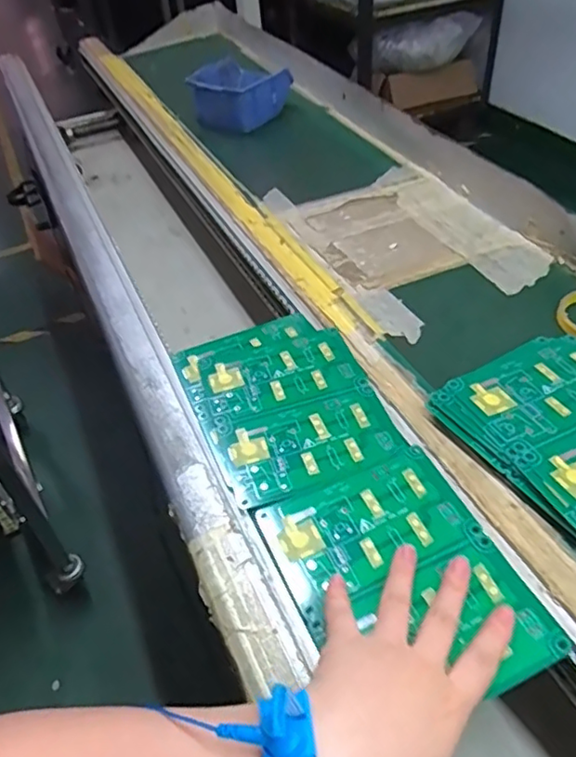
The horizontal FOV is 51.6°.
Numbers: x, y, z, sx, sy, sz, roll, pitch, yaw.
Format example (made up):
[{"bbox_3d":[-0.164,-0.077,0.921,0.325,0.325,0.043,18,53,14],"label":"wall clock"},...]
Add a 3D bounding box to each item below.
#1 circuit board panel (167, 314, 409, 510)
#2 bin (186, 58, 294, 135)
[{"bbox_3d":[-0.003,0.015,0.509,0.143,0.005,0.193,-20,47,-13],"label":"circuit board panel"},{"bbox_3d":[-0.079,-0.454,0.956,0.130,0.065,0.121,27,52,30],"label":"bin"}]

